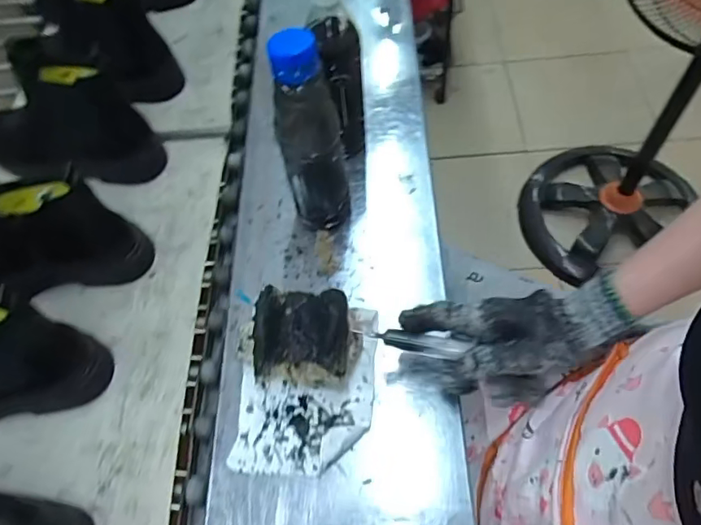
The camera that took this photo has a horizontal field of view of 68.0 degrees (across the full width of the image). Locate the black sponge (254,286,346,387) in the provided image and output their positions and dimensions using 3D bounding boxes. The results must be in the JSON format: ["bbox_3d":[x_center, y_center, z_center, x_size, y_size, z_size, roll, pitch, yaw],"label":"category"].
[{"bbox_3d":[-0.039,0.072,0.482,0.088,0.081,0.079,-2,62,4],"label":"black sponge"}]

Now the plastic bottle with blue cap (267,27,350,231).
[{"bbox_3d":[-0.038,-0.110,0.505,0.055,0.223,0.054,-38,65,-15],"label":"plastic bottle with blue cap"}]

